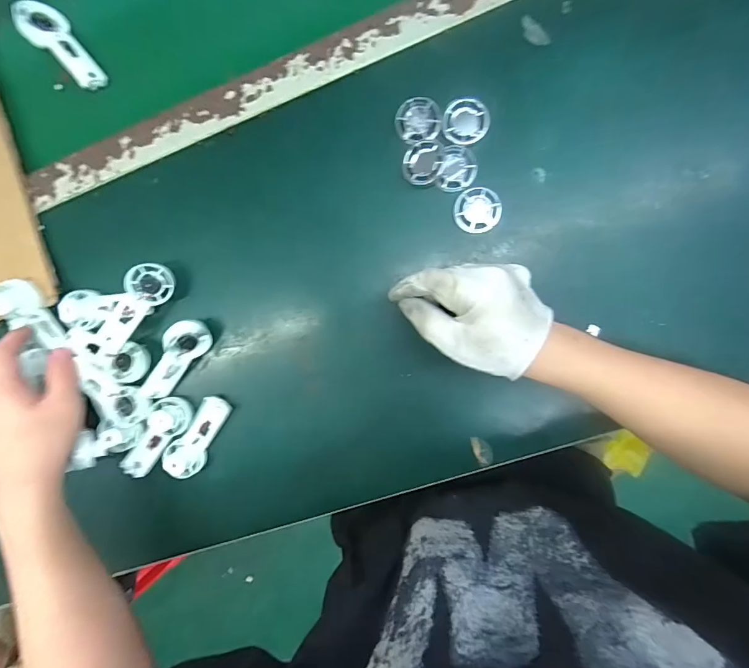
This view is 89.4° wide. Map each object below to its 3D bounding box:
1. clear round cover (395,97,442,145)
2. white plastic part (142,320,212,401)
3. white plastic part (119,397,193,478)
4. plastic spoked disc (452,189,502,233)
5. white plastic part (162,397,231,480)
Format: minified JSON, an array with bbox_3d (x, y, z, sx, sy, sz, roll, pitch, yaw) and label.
[{"bbox_3d":[0.040,-0.193,0.347,0.039,0.015,0.038,0,94,6],"label":"clear round cover"},{"bbox_3d":[-0.199,0.028,0.379,0.042,0.012,0.092,27,105,-38],"label":"white plastic part"},{"bbox_3d":[-0.229,0.109,0.393,0.037,0.023,0.095,37,97,2],"label":"white plastic part"},{"bbox_3d":[0.094,-0.113,0.346,0.041,0.011,0.039,0,94,6],"label":"plastic spoked disc"},{"bbox_3d":[-0.180,0.105,0.386,0.038,0.025,0.089,37,97,2],"label":"white plastic part"}]

